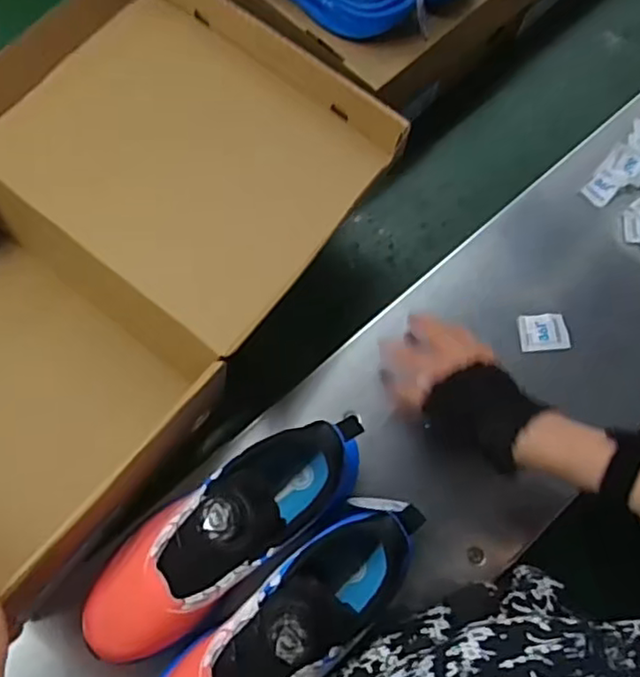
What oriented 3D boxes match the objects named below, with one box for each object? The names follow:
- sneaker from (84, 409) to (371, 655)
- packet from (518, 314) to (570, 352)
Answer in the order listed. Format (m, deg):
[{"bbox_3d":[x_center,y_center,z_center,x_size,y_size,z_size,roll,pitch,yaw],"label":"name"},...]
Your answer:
[{"bbox_3d":[-0.069,0.141,0.467,0.242,0.091,0.079,-36,76,-12],"label":"sneaker"},{"bbox_3d":[0.212,-0.006,0.606,0.043,0.006,0.035,-5,76,15],"label":"packet"}]

